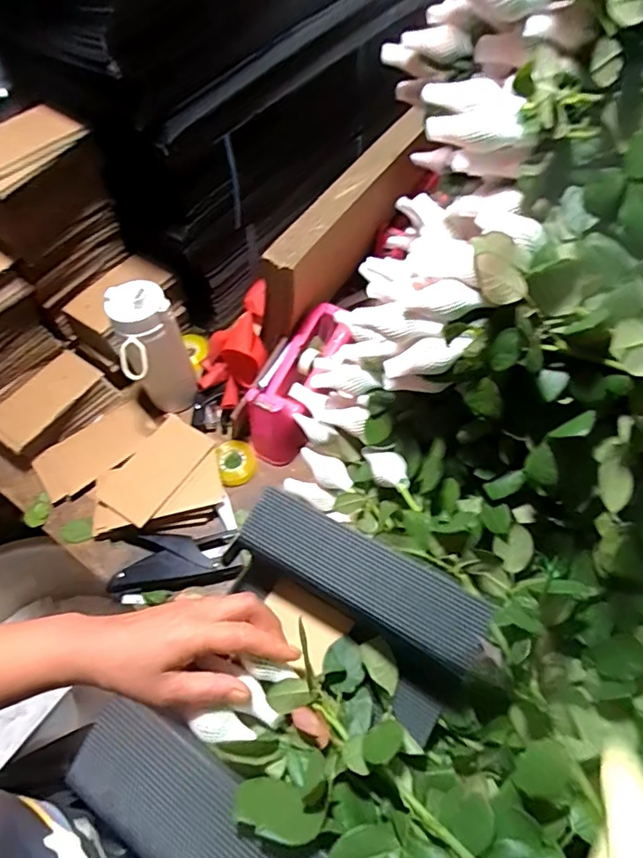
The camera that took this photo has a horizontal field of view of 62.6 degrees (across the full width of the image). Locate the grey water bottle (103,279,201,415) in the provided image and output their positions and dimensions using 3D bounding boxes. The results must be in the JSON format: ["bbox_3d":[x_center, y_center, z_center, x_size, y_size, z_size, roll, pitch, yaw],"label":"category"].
[{"bbox_3d":[-0.206,-0.079,0.682,0.077,0.199,0.081,-25,59,-12],"label":"grey water bottle"}]

